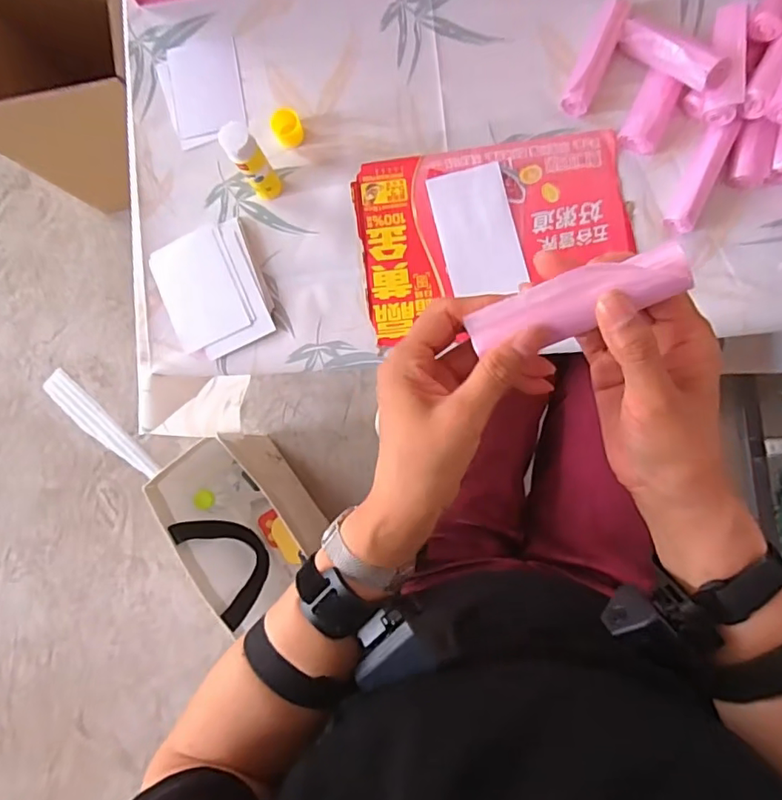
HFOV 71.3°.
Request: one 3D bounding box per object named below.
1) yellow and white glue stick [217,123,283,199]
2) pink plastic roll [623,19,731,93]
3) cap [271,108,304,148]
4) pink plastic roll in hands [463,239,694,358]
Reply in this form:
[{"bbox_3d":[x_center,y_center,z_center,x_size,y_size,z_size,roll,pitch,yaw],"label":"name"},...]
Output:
[{"bbox_3d":[-0.137,-0.235,0.548,0.032,0.111,0.027,-29,85,2],"label":"yellow and white glue stick"},{"bbox_3d":[0.269,-0.339,0.527,0.029,0.032,0.116,-37,62,-1],"label":"pink plastic roll"},{"bbox_3d":[-0.112,-0.295,0.593,0.030,0.024,0.029,0,87,5],"label":"cap"},{"bbox_3d":[0.099,-0.051,0.291,0.111,0.015,0.029,-17,85,18],"label":"pink plastic roll in hands"}]

